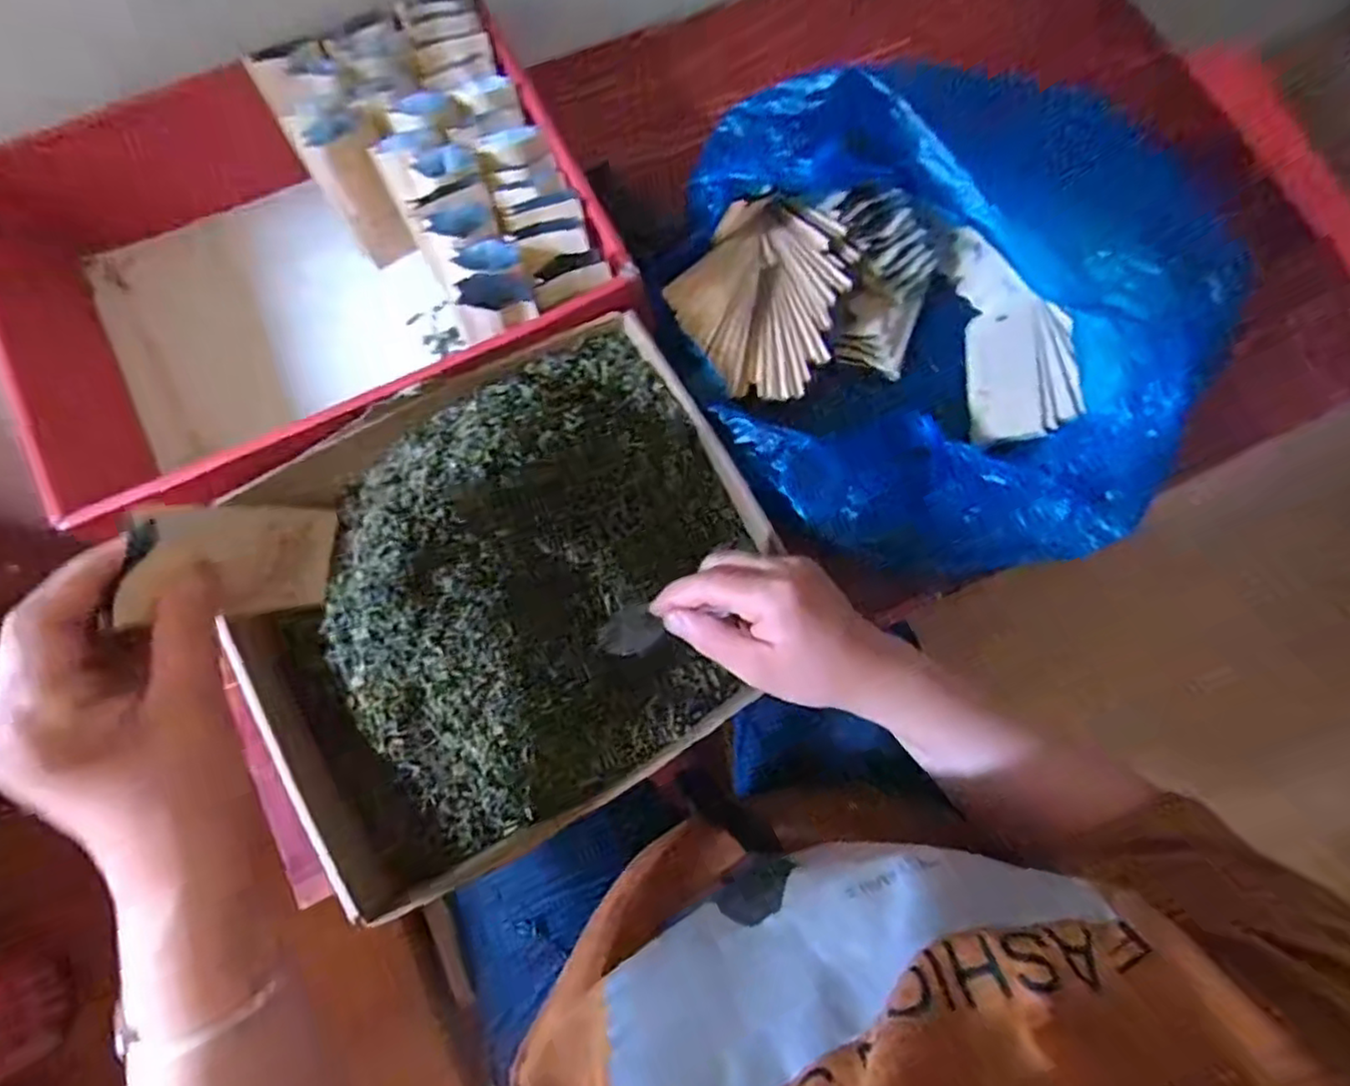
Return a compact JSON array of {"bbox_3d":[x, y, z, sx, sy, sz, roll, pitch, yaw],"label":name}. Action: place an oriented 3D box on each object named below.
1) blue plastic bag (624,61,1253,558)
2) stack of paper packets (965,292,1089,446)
[{"bbox_3d":[0.165,-0.150,0.463,0.333,0.152,0.288,7,77,2],"label":"blue plastic bag"},{"bbox_3d":[0.269,-0.137,0.511,0.075,0.012,0.121,-12,68,39],"label":"stack of paper packets"}]

